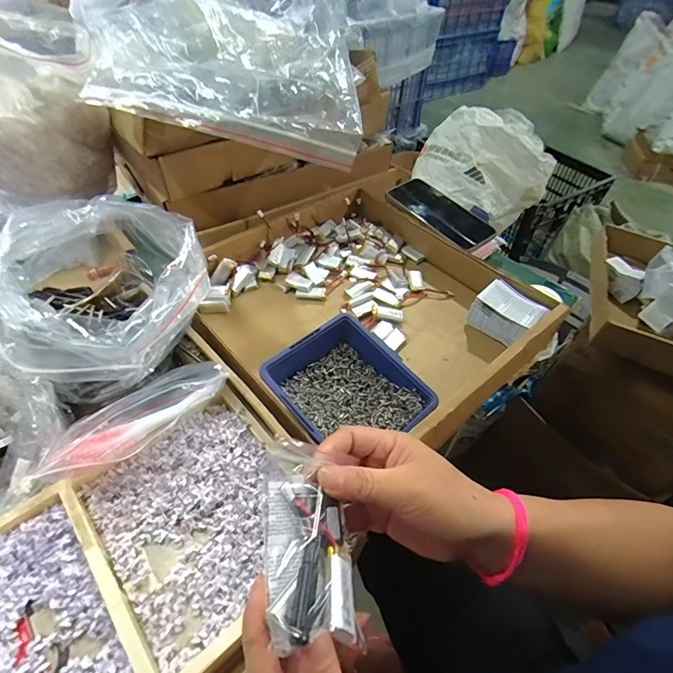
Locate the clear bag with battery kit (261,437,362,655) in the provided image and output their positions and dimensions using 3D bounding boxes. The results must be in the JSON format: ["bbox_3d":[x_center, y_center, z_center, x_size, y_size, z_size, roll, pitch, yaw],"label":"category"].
[{"bbox_3d":[-0.016,0.106,0.222,0.044,0.033,0.100,-6,49,-6],"label":"clear bag with battery kit"}]

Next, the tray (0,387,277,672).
[{"bbox_3d":[-0.174,0.185,0.305,0.313,0.027,0.189,-32,56,-26],"label":"tray"}]

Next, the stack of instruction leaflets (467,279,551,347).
[{"bbox_3d":[0.212,-0.027,0.503,0.075,0.051,0.054,36,57,27],"label":"stack of instruction leaflets"}]

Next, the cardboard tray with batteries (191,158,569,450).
[{"bbox_3d":[0.025,-0.045,0.508,0.332,0.065,0.372,-31,56,-25],"label":"cardboard tray with batteries"}]

